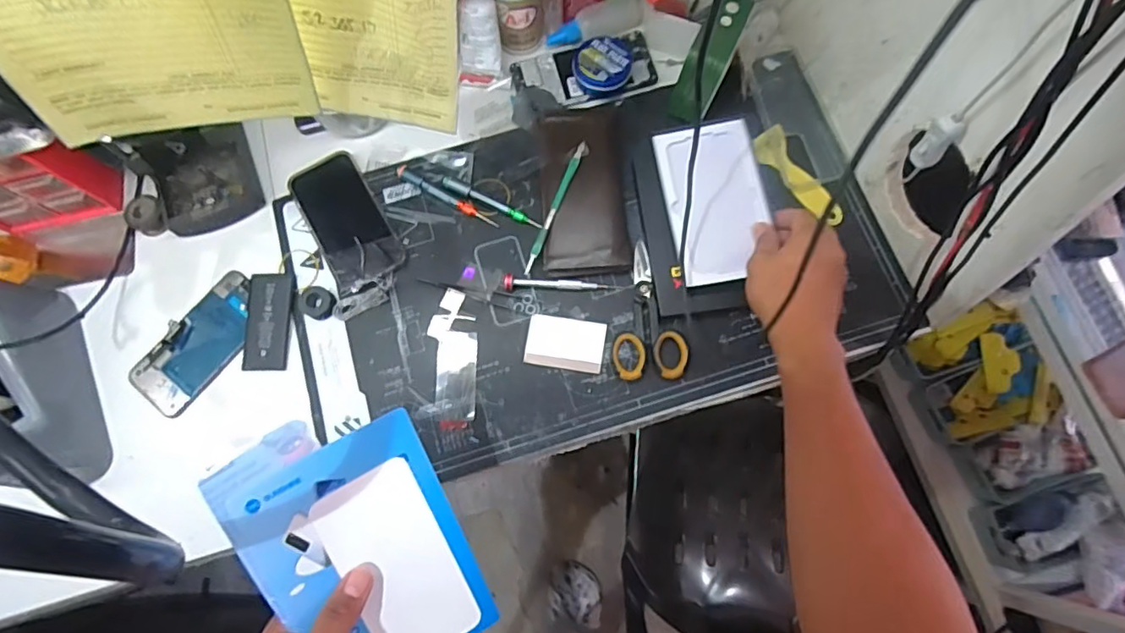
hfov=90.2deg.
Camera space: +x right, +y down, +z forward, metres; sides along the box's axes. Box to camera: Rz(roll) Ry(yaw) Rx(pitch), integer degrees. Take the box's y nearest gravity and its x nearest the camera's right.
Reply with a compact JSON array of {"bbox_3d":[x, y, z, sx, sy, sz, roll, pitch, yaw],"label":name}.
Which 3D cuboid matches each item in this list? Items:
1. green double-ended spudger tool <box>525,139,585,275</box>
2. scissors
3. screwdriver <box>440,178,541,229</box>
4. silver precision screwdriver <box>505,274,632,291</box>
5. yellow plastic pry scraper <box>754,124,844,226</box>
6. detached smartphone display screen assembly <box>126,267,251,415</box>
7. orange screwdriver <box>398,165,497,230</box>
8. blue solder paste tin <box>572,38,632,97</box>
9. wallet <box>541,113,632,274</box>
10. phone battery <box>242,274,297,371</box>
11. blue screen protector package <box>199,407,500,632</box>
[{"bbox_3d":[-0.008,-0.111,0.567,0.010,0.014,0.145,23,78,7],"label":"green double-ended spudger tool"},{"bbox_3d":[0.086,-0.005,0.546,0.066,0.011,0.132,2,76,2],"label":"scissors"},{"bbox_3d":[-0.073,-0.117,0.584,0.118,0.010,0.012,27,78,8],"label":"screwdriver"},{"bbox_3d":[0.005,-0.030,0.557,0.126,0.016,0.015,4,76,3],"label":"silver precision screwdriver"},{"bbox_3d":[0.248,-0.144,0.585,0.039,0.010,0.121,-32,77,-6],"label":"yellow plastic pry scraper"},{"bbox_3d":[-0.367,0.025,0.568,0.067,0.007,0.146,35,80,10],"label":"detached smartphone display screen assembly"},{"bbox_3d":[-0.122,-0.126,0.591,0.123,0.007,0.012,29,79,9],"label":"orange screwdriver"},{"bbox_3d":[0.043,-0.272,0.608,0.062,0.027,0.061,0,76,2],"label":"blue solder paste tin"},{"bbox_3d":[0.022,-0.132,0.574,0.084,0.025,0.177,-3,76,1],"label":"wallet"},{"bbox_3d":[-0.295,0.004,0.567,0.047,0.009,0.098,0,76,2],"label":"phone battery"},{"bbox_3d":[-0.129,0.160,0.379,0.120,0.017,0.196,-30,101,-25],"label":"blue screen protector package"}]

